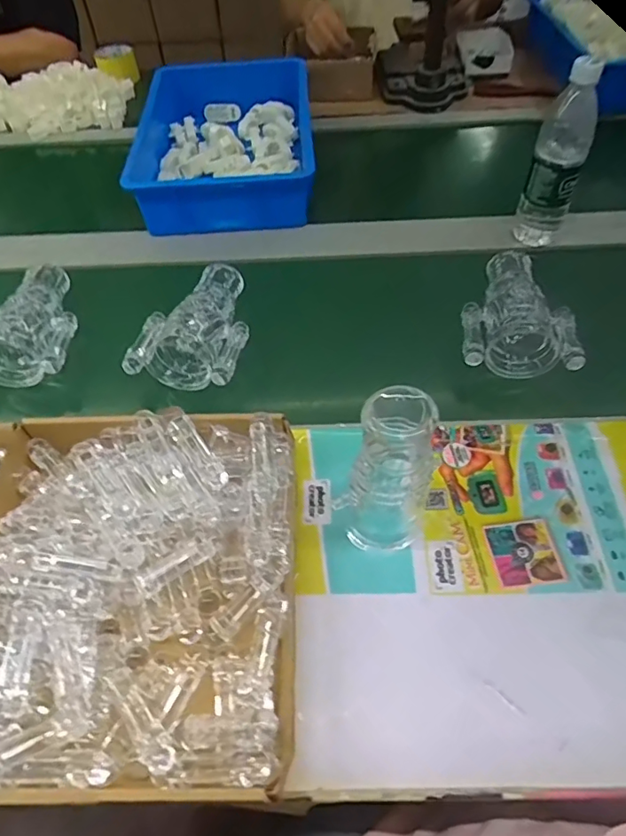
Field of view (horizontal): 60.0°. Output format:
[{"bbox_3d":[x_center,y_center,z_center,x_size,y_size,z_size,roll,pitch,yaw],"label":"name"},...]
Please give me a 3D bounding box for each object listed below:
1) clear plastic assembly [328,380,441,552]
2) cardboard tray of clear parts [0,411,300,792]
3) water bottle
[{"bbox_3d":[0.064,0.052,0.453,0.058,0.173,0.063,24,58,18],"label":"clear plastic assembly"},{"bbox_3d":[-0.291,0.135,0.468,0.550,0.064,0.300,-1,54,1],"label":"cardboard tray of clear parts"},{"bbox_3d":[0.306,-0.317,0.678,0.062,0.218,0.070,17,56,14],"label":"water bottle"}]

